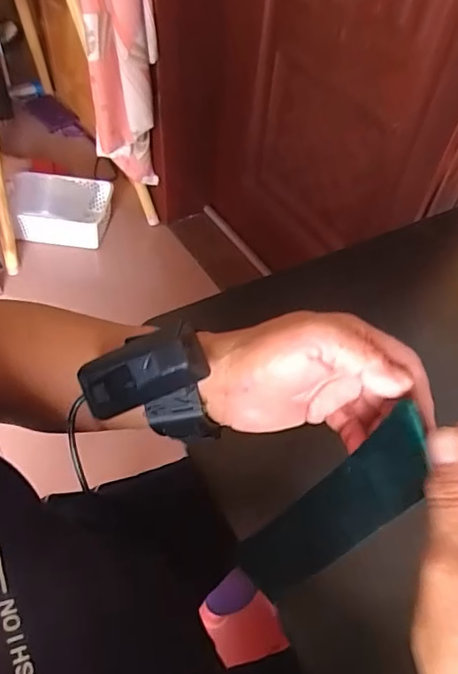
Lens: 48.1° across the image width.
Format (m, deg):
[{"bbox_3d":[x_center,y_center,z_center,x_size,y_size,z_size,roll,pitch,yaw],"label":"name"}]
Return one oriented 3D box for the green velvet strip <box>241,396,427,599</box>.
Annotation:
[{"bbox_3d":[0.056,0.105,0.298,0.012,0.168,0.043,4,46,-32],"label":"green velvet strip"}]

